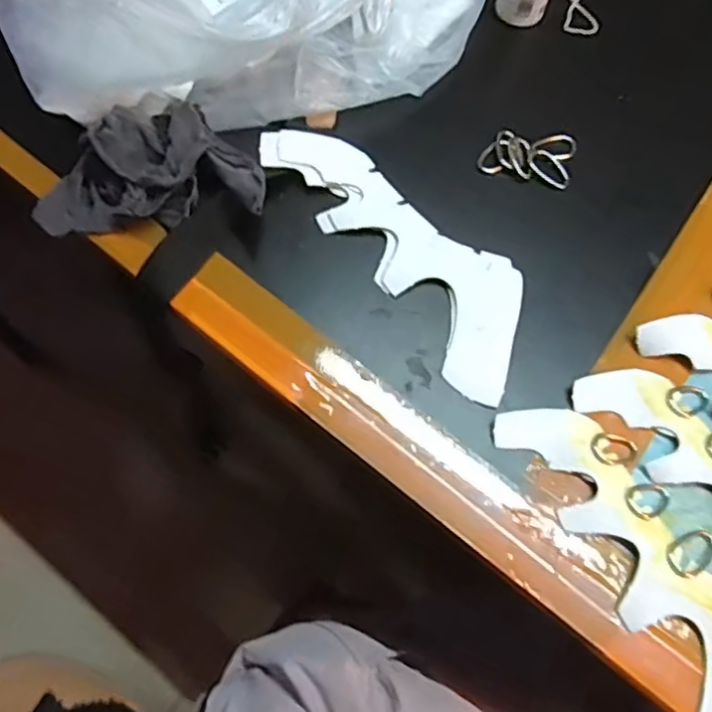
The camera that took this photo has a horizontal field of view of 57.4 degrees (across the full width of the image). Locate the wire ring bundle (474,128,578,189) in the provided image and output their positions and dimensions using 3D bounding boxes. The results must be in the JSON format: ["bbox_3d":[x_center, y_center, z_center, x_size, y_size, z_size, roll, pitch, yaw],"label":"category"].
[{"bbox_3d":[0.124,-0.146,0.468,0.065,0.009,0.043,13,67,2],"label":"wire ring bundle"}]

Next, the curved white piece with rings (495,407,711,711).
[{"bbox_3d":[0.163,0.115,0.358,0.088,0.004,0.215,-30,72,-14],"label":"curved white piece with rings"}]

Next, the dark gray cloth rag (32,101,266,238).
[{"bbox_3d":[-0.132,-0.127,0.423,0.145,0.038,0.090,-1,68,-4],"label":"dark gray cloth rag"}]

